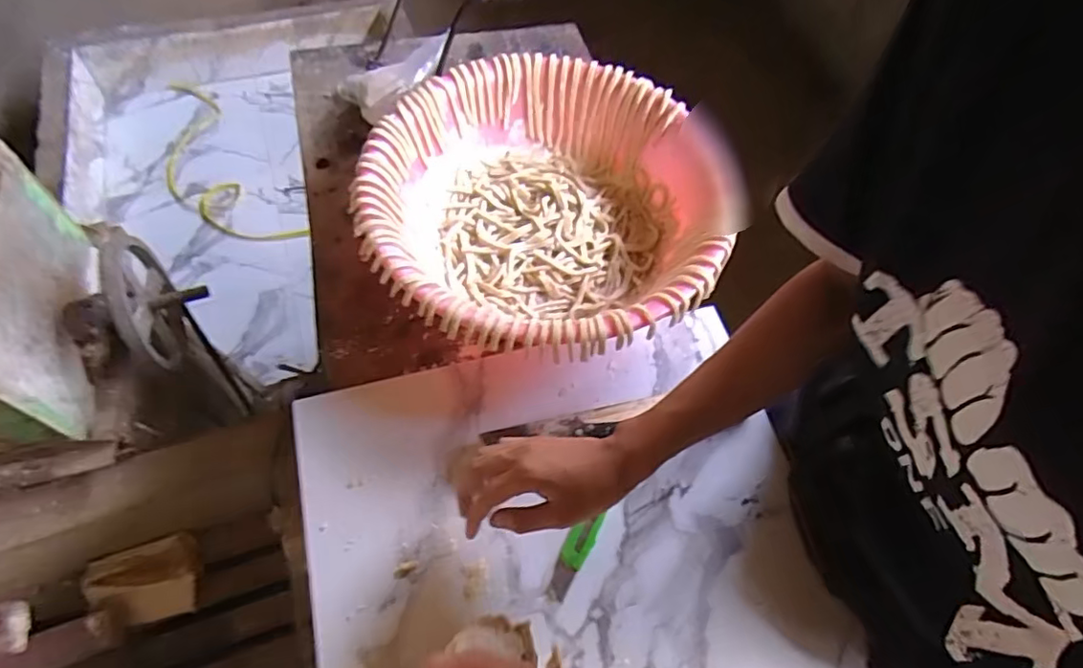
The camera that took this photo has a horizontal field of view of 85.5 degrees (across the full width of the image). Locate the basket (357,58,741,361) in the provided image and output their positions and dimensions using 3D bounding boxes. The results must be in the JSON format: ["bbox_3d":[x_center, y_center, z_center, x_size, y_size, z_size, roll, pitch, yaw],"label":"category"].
[{"bbox_3d":[0.005,-0.151,0.705,0.398,0.115,0.410,0,60,-1],"label":"basket"}]

